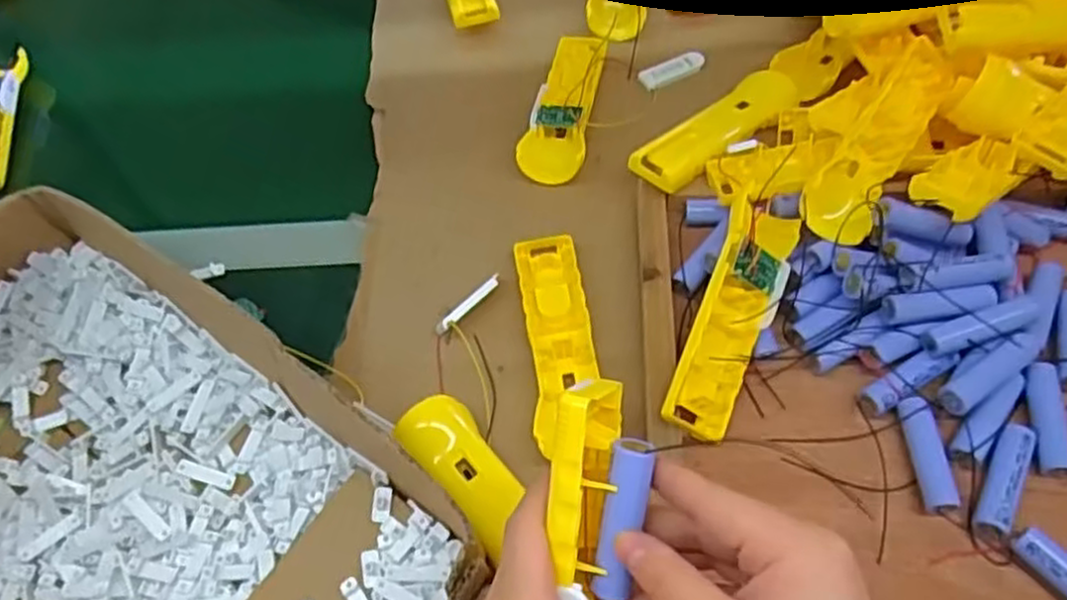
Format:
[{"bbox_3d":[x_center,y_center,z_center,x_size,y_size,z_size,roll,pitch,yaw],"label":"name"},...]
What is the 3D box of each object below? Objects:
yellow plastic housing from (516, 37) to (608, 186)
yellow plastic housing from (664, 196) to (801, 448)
[{"bbox_3d":[0.028,-0.159,0.619,0.048,0.024,0.157,10,59,10],"label":"yellow plastic housing"},{"bbox_3d":[0.123,0.010,0.471,0.039,0.027,0.150,20,77,15],"label":"yellow plastic housing"}]

